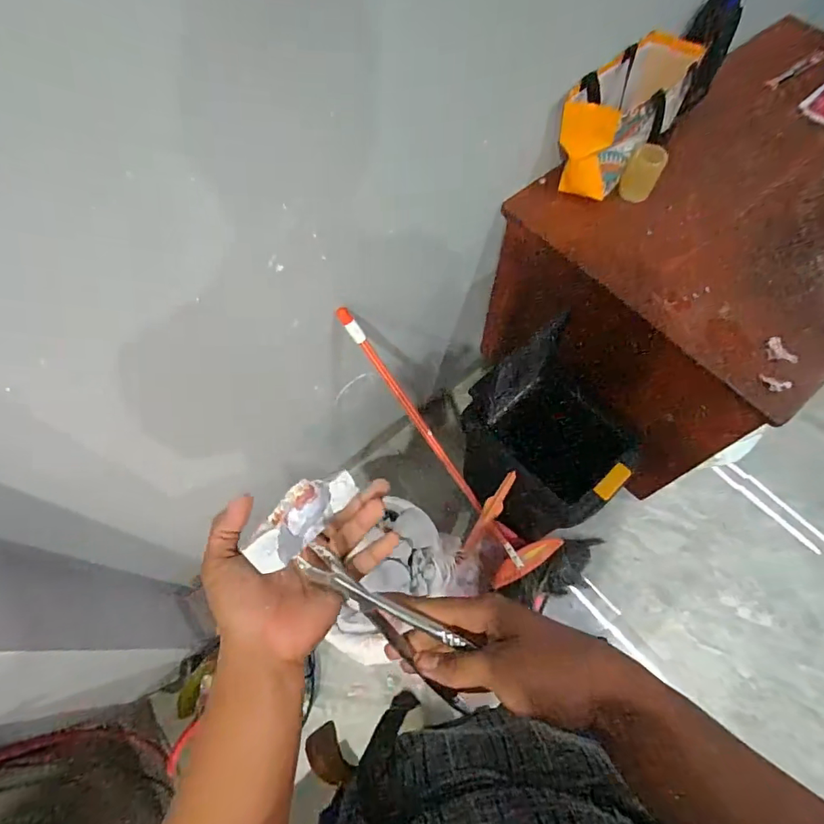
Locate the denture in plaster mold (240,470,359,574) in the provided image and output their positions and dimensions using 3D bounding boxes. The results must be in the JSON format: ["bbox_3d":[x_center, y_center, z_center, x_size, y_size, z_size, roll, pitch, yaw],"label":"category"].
[{"bbox_3d":[-0.082,0.080,0.385,0.032,0.038,0.094,38,49,17],"label":"denture in plaster mold"}]

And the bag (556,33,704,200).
[{"bbox_3d":[0.411,-0.579,0.979,0.159,0.179,0.259,40,72,17],"label":"bag"}]

